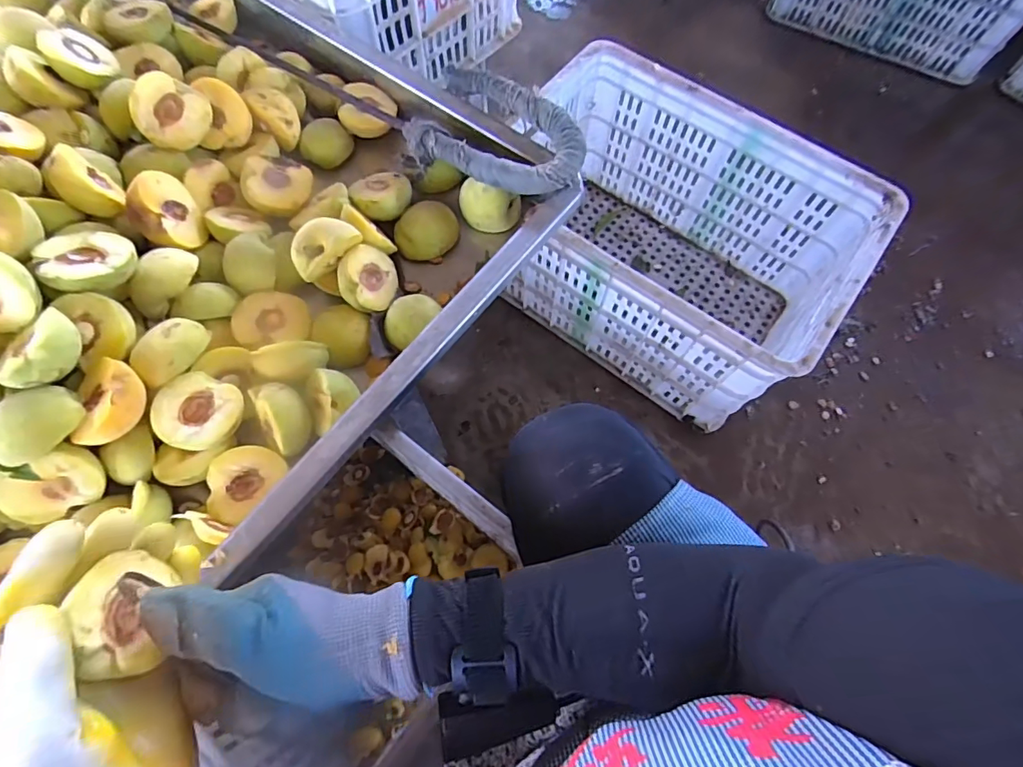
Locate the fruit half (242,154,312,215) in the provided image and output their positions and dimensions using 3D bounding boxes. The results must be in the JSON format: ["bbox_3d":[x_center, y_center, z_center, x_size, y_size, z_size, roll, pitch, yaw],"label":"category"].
[{"bbox_3d":[-0.227,-0.189,0.476,0.061,0.028,0.061,11,66,-26],"label":"fruit half"}]

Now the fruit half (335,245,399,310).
[{"bbox_3d":[-0.131,-0.091,0.442,0.029,0.053,0.058,-10,84,36],"label":"fruit half"}]

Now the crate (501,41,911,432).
[{"bbox_3d":[0.244,-0.223,0.818,0.509,0.293,0.355,35,71,12],"label":"crate"}]

